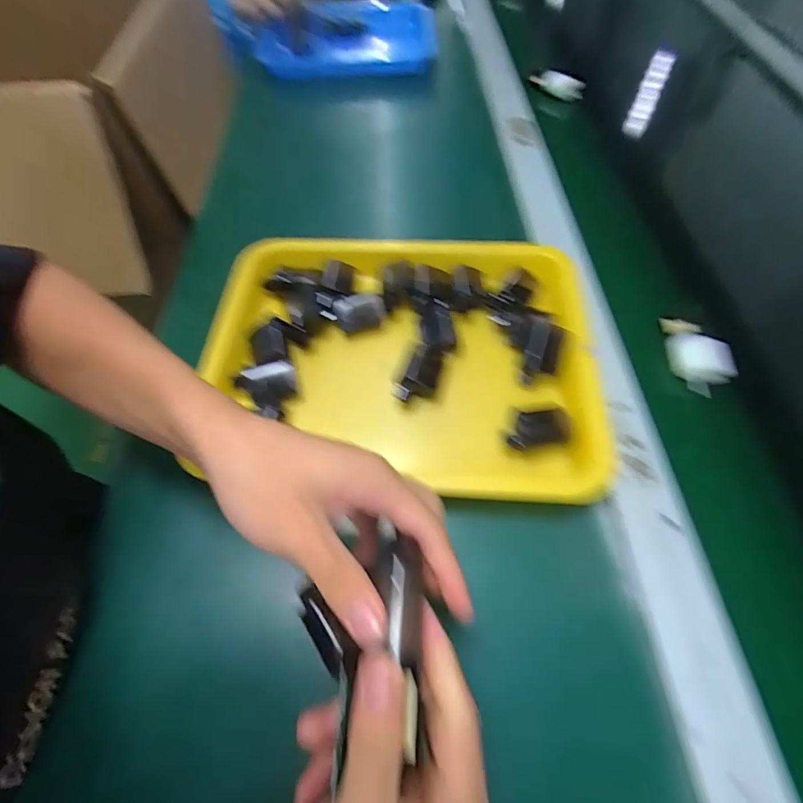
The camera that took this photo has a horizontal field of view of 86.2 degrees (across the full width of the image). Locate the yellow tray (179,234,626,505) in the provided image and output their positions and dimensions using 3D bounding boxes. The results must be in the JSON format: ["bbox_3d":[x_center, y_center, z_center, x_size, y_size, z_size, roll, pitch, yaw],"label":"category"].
[{"bbox_3d":[-0.004,-0.043,0.393,0.351,0.041,0.263,5,60,5],"label":"yellow tray"}]

